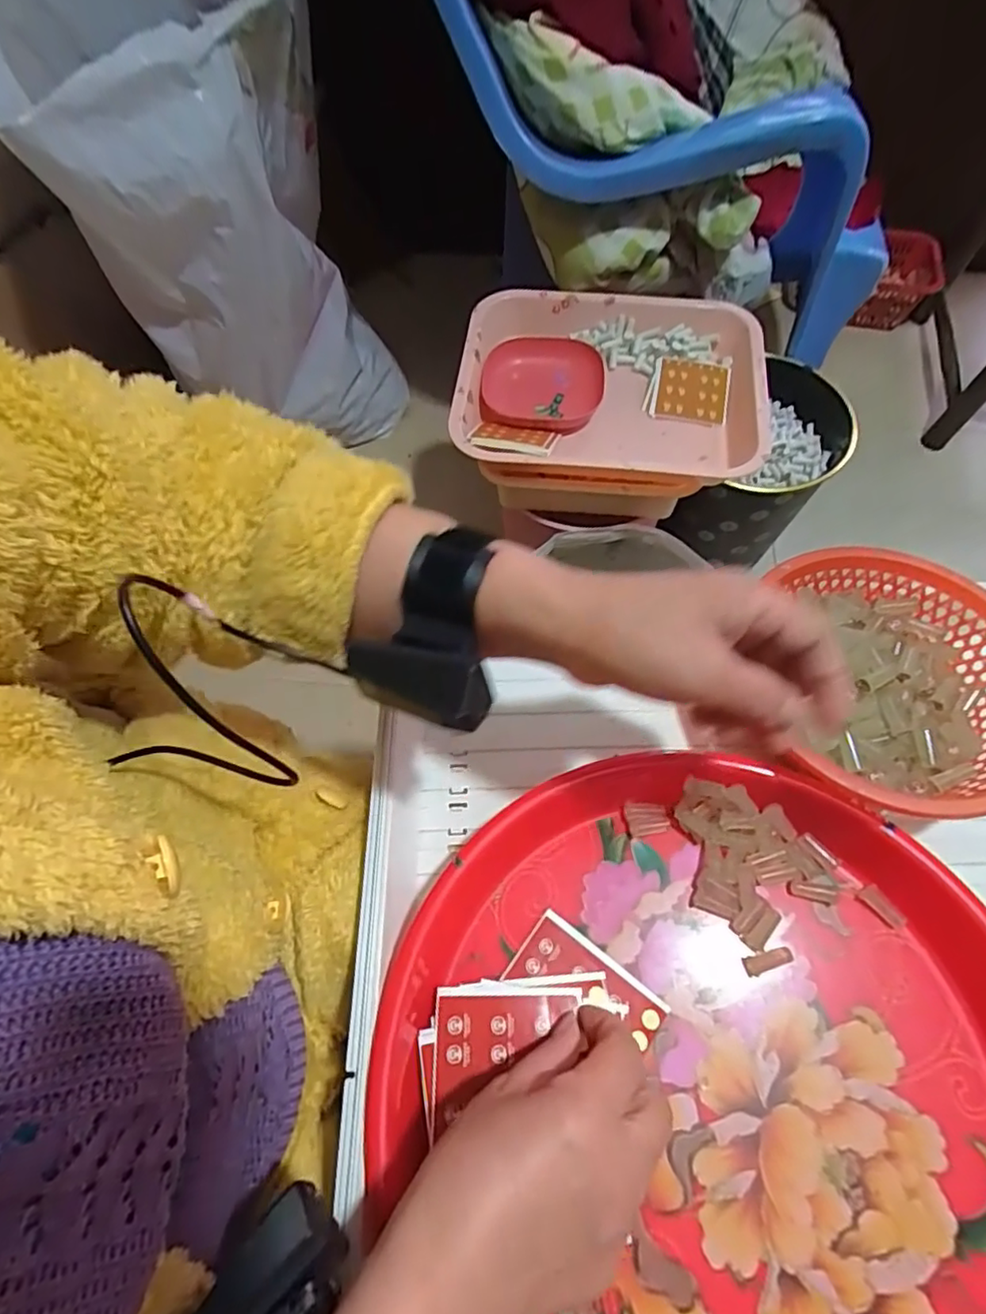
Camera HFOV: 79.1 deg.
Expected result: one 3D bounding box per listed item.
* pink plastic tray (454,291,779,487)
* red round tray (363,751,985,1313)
[{"bbox_3d":[0.128,-0.305,0.681,0.325,0.057,0.262,7,65,4],"label":"pink plastic tray"},{"bbox_3d":[0.114,0.211,0.294,0.316,0.050,0.321,-1,65,1],"label":"red round tray"}]

